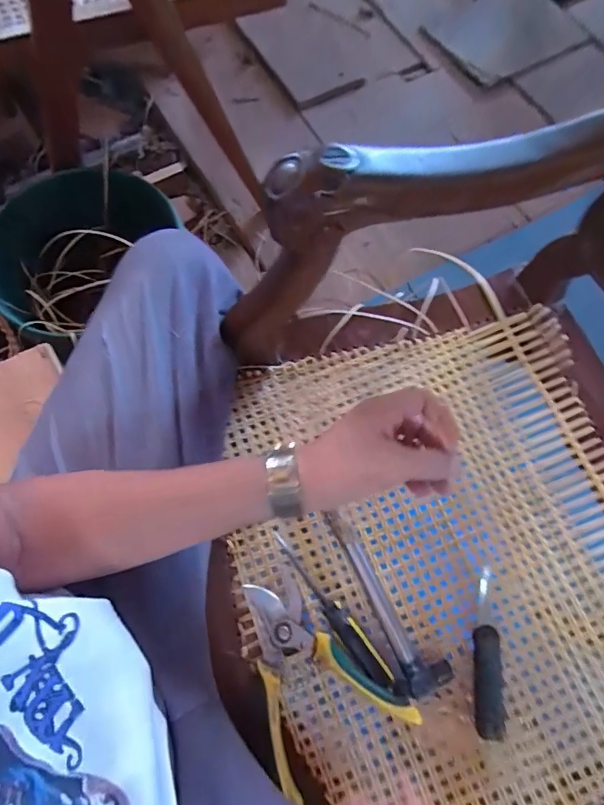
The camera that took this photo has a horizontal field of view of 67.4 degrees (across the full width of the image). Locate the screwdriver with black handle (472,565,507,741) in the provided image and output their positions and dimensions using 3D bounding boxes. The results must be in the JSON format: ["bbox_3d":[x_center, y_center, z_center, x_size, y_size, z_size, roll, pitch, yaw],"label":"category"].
[{"bbox_3d":[0.177,0.236,0.432,0.029,0.024,0.144,6,71,-1],"label":"screwdriver with black handle"}]

